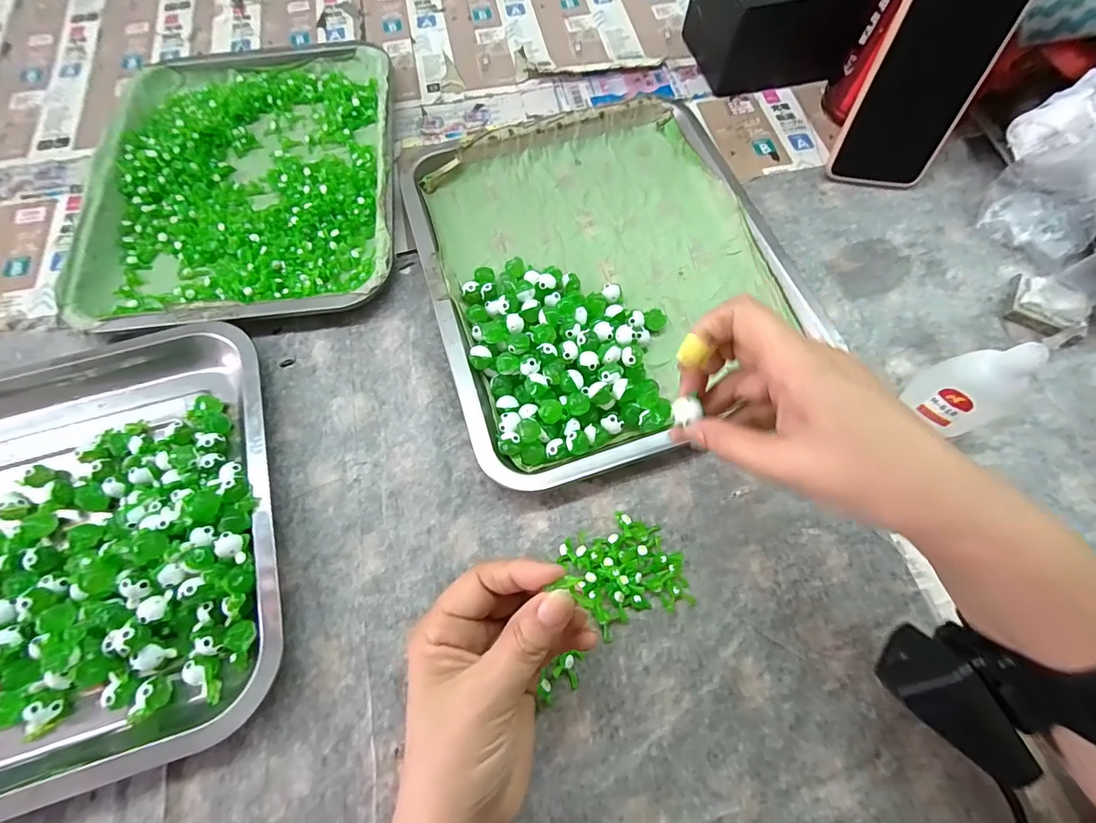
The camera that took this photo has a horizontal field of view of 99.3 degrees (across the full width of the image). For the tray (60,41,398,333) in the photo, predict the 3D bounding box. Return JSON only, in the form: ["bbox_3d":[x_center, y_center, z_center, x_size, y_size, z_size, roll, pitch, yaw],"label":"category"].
[{"bbox_3d":[-0.254,-0.208,0.400,0.243,0.022,0.312,-7,68,-3],"label":"tray"}]

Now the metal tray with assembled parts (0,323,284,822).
[{"bbox_3d":[-0.345,0.096,0.271,0.356,0.034,0.259,-16,69,-6],"label":"metal tray with assembled parts"}]

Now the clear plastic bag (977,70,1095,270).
[{"bbox_3d":[0.403,-0.190,0.362,0.109,0.071,0.098,-41,73,-14],"label":"clear plastic bag"}]

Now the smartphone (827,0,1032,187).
[{"bbox_3d":[0.282,-0.256,0.346,0.076,0.161,0.016,9,49,3],"label":"smartphone"}]

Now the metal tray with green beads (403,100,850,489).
[{"bbox_3d":[0.041,-0.114,0.356,0.257,0.029,0.301,-18,69,-7],"label":"metal tray with green beads"}]

